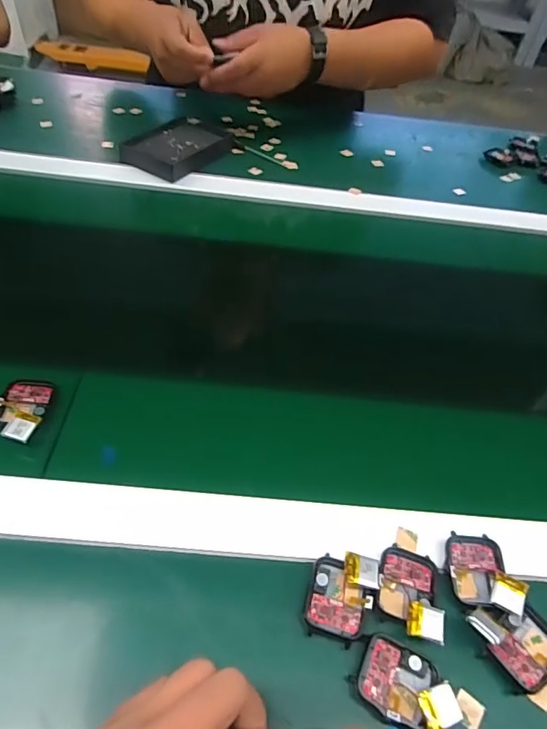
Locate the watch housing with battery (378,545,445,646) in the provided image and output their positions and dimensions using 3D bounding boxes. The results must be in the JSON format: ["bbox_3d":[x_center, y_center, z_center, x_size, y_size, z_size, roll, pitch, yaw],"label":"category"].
[{"bbox_3d":[0.085,0.140,0.296,0.038,0.010,0.052,14,50,6],"label":"watch housing with battery"}]

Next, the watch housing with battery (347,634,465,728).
[{"bbox_3d":[0.074,0.180,0.266,0.054,0.017,0.037,26,52,15],"label":"watch housing with battery"}]

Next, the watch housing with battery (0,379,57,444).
[{"bbox_3d":[-0.189,0.032,0.357,0.037,0.014,0.060,8,50,0],"label":"watch housing with battery"}]

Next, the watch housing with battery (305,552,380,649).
[{"bbox_3d":[0.041,0.140,0.291,0.038,0.013,0.049,19,51,10],"label":"watch housing with battery"}]

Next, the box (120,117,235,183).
[{"bbox_3d":[-0.127,-0.297,0.650,0.083,0.028,0.140,28,53,17],"label":"box"}]

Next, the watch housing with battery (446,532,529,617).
[{"bbox_3d":[0.136,0.134,0.309,0.047,0.012,0.046,9,50,1],"label":"watch housing with battery"}]

